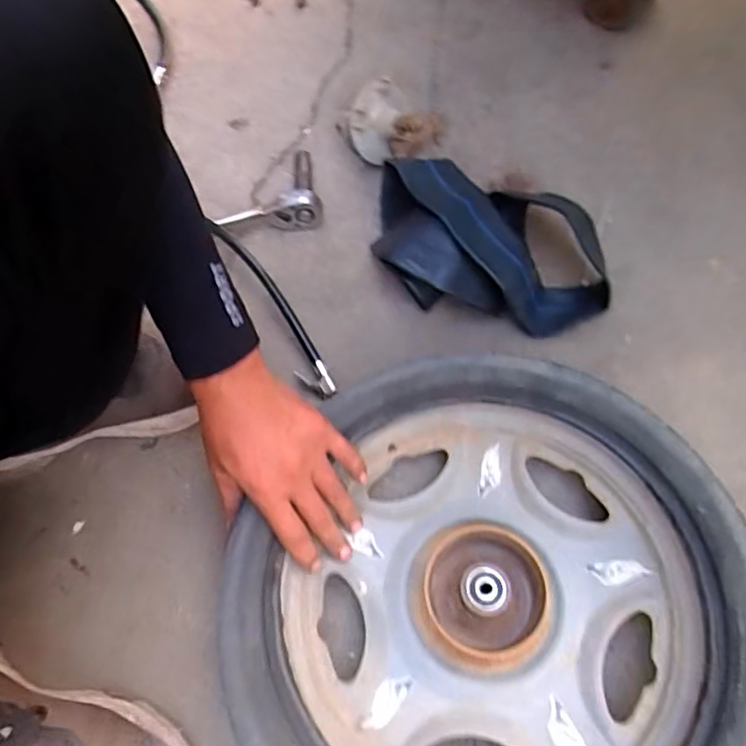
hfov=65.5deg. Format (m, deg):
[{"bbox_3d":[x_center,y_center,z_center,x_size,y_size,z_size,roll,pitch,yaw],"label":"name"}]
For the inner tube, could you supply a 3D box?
[{"bbox_3d":[0.116,-0.130,0.580,0.243,0.081,0.138,11,66,8],"label":"inner tube"}]

